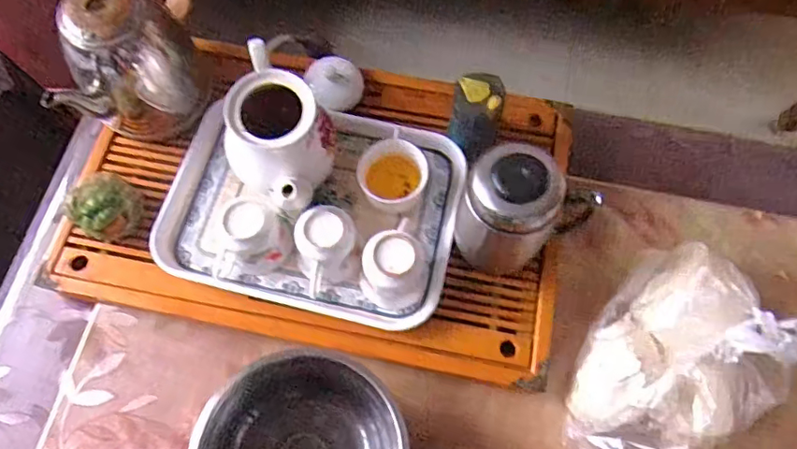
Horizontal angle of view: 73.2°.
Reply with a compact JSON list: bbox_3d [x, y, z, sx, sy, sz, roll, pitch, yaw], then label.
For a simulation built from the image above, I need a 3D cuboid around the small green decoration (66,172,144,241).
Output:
[{"bbox_3d":[-0.320,-0.019,0.580,0.063,0.052,0.067,8,69,2],"label":"small green decoration"}]

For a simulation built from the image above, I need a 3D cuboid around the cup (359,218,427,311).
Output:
[{"bbox_3d":[-0.001,0.040,0.544,0.067,0.069,0.082,30,72,11],"label":"cup"}]

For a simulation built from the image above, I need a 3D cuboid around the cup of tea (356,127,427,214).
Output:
[{"bbox_3d":[-0.006,-0.053,0.585,0.070,0.056,0.066,0,69,0],"label":"cup of tea"}]

